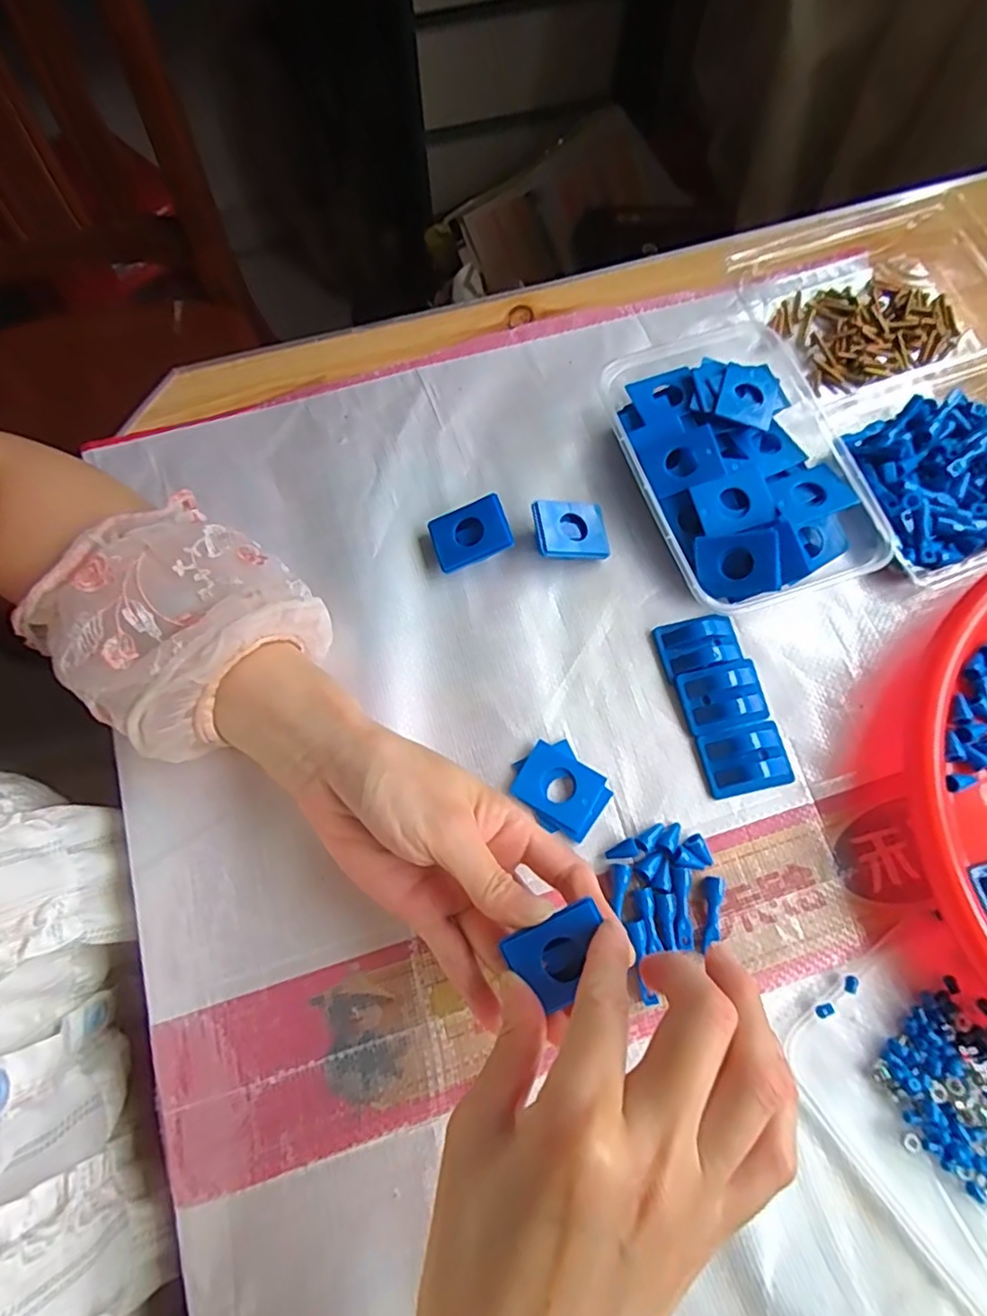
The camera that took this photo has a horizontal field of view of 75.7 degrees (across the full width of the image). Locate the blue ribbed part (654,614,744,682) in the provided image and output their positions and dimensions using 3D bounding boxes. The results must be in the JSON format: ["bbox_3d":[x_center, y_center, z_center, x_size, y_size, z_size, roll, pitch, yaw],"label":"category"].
[{"bbox_3d":[0.113,-0.008,0.350,0.041,0.012,0.031,-15,73,-5],"label":"blue ribbed part"}]

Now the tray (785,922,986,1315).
[{"bbox_3d":[0.216,0.217,0.279,0.096,0.010,0.164,-34,75,-10],"label":"tray"}]

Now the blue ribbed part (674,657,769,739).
[{"bbox_3d":[0.124,0.021,0.340,0.045,0.013,0.035,-13,73,-4],"label":"blue ribbed part"}]

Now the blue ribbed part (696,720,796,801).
[{"bbox_3d":[0.133,0.053,0.331,0.045,0.014,0.034,-12,73,-4],"label":"blue ribbed part"}]

